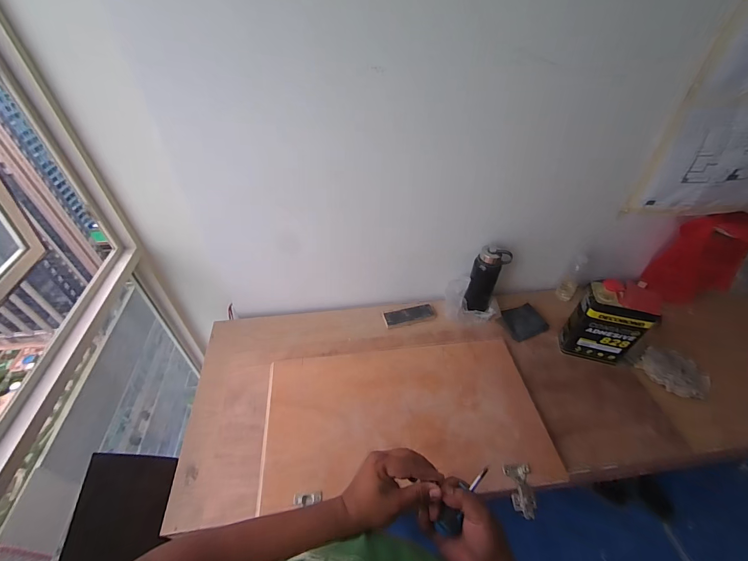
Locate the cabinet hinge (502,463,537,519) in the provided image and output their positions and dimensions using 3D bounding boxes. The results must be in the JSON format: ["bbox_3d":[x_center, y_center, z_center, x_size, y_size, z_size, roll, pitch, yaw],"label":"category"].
[{"bbox_3d":[0.345,0.493,0.789,0.059,0.033,0.107,1,45,1],"label":"cabinet hinge"}]

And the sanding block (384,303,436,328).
[{"bbox_3d":[0.124,0.121,1.167,0.182,0.009,0.069,-10,45,-10],"label":"sanding block"}]

